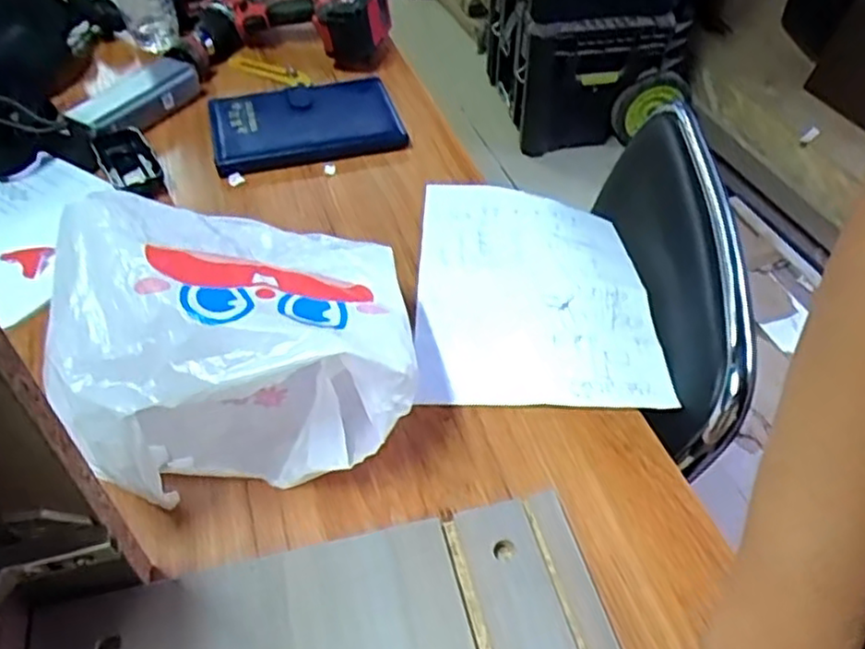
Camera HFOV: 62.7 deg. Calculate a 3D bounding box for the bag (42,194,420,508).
[{"bbox_3d":[-0.138,-0.002,0.511,0.229,0.144,0.211,-9,47,-10],"label":"bag"}]

